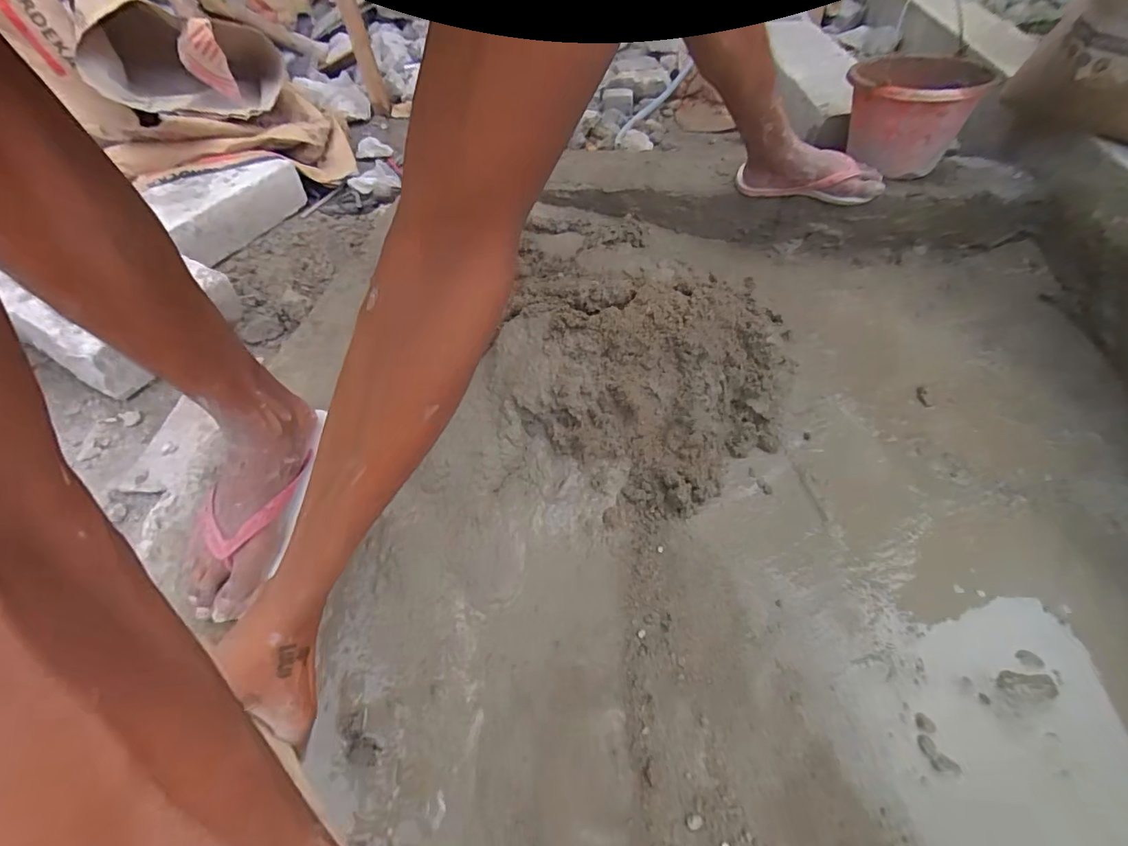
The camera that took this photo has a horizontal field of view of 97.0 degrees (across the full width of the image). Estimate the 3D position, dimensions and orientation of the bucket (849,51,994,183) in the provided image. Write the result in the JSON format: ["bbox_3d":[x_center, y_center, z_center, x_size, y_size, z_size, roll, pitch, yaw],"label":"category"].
[{"bbox_3d":[0.628,-0.575,0.930,0.211,0.143,0.202,31,58,25],"label":"bucket"}]

